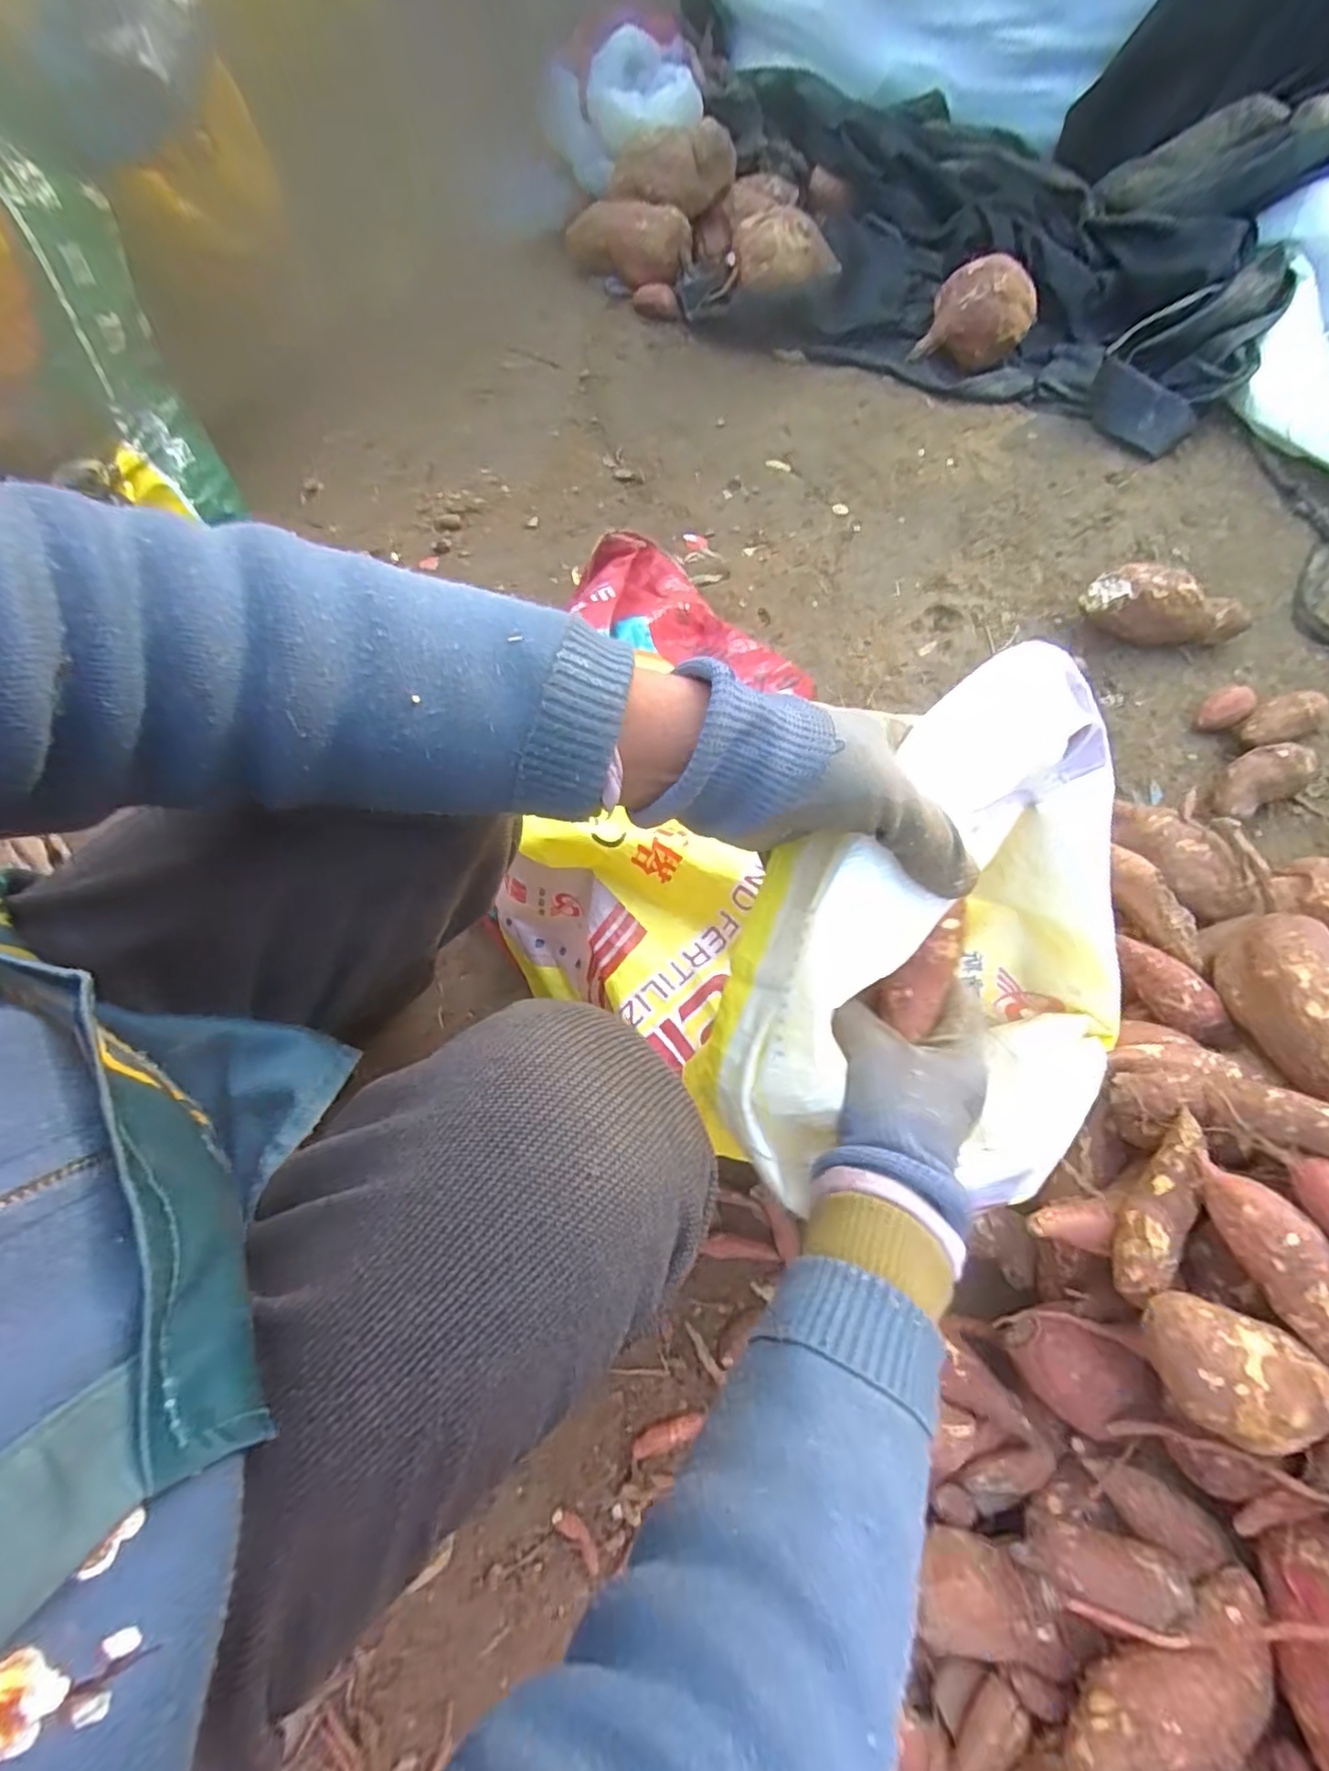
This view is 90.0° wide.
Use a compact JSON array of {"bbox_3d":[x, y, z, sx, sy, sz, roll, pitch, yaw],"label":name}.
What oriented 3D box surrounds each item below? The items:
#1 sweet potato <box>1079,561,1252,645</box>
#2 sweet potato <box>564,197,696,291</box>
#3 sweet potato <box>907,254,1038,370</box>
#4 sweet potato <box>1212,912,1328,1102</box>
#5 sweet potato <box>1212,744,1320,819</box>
[{"bbox_3d":[0.668,-0.371,0.891,0.222,0.085,0.086,-6,65,-4],"label":"sweet potato"},{"bbox_3d":[-0.060,-1.122,1.158,0.208,0.110,0.074,12,65,5],"label":"sweet potato"},{"bbox_3d":[0.546,-0.987,1.152,0.171,0.138,0.141,23,66,10],"label":"sweet potato"},{"bbox_3d":[0.489,0.098,0.495,0.075,0.066,0.199,7,38,2],"label":"sweet potato"},{"bbox_3d":[0.685,-0.118,0.773,0.115,0.068,0.064,-21,67,-11],"label":"sweet potato"}]

